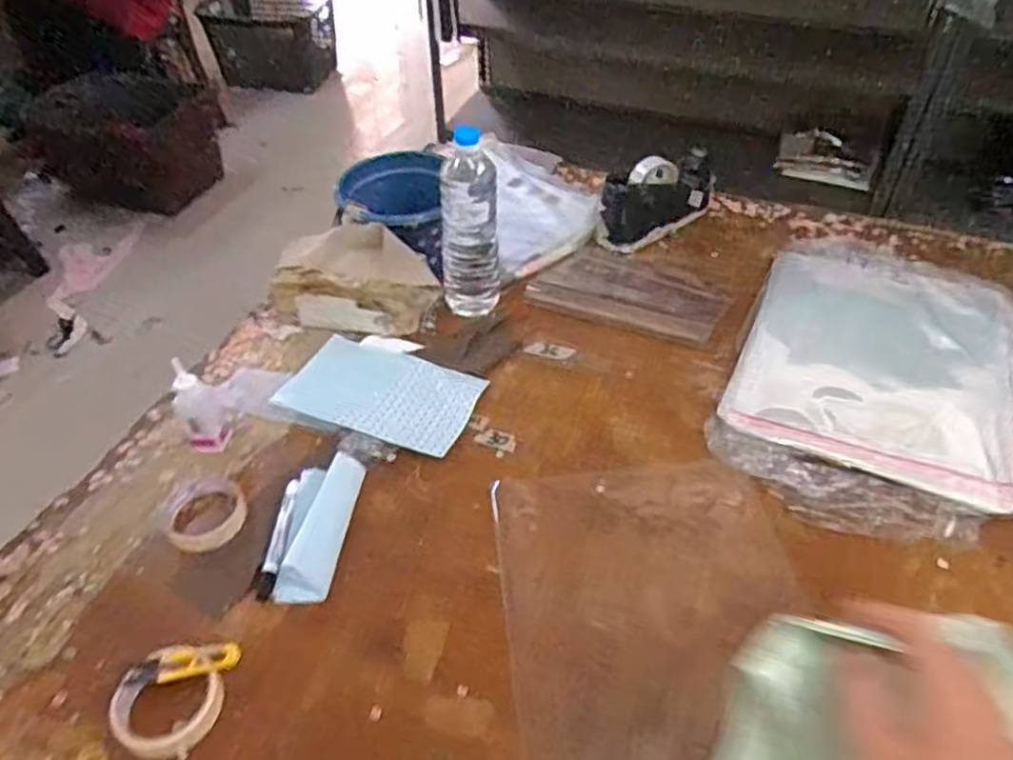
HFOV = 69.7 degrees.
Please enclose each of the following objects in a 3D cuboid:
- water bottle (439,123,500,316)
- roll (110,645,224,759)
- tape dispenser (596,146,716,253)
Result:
[{"bbox_3d":[-0.045,-0.199,0.972,0.071,0.256,0.081,-34,53,-28],"label":"water bottle"},{"bbox_3d":[-0.301,0.285,0.644,0.092,0.026,0.086,34,55,30],"label":"roll"},{"bbox_3d":[0.241,-0.299,1.162,0.208,0.102,0.084,-30,52,-26],"label":"tape dispenser"}]

